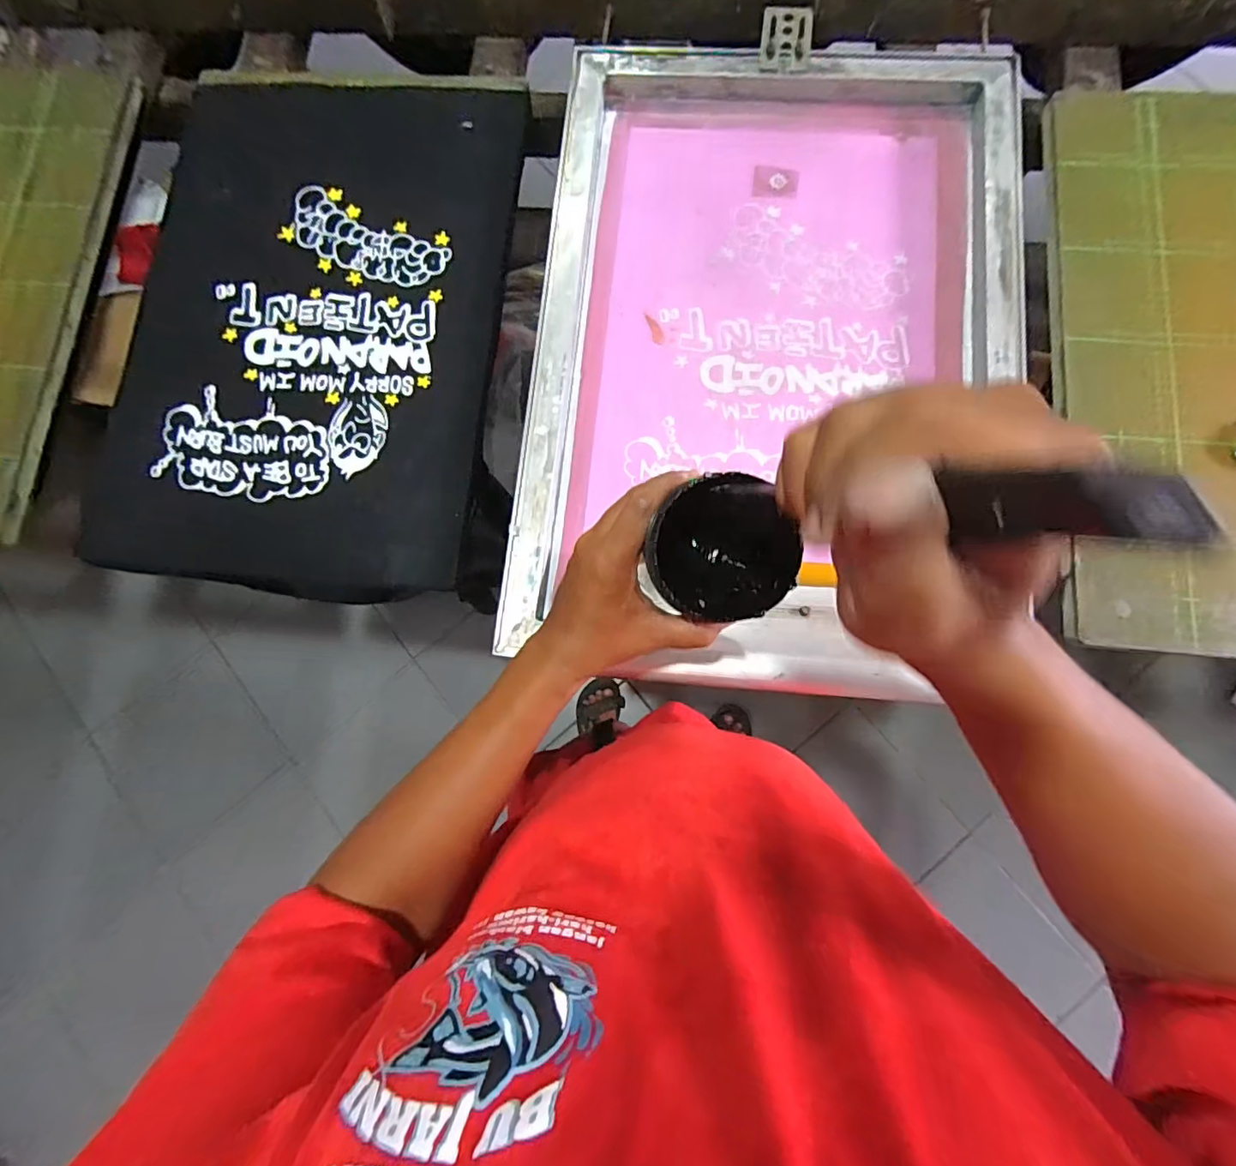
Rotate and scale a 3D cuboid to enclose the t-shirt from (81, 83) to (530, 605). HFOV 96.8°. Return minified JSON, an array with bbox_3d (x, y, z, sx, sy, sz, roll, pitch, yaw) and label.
[{"bbox_3d":[-0.319,-0.288,0.606,0.389,0.061,0.590,8,81,4],"label":"t-shirt"}]

